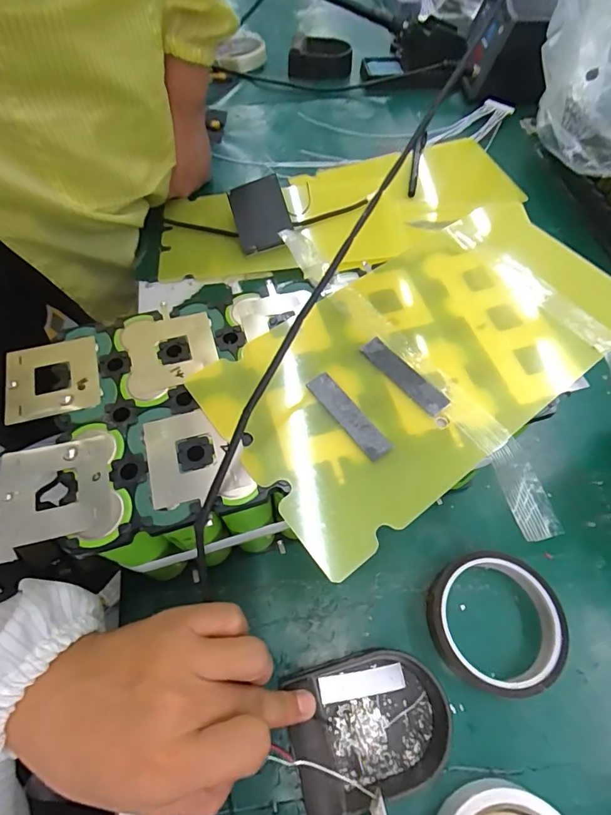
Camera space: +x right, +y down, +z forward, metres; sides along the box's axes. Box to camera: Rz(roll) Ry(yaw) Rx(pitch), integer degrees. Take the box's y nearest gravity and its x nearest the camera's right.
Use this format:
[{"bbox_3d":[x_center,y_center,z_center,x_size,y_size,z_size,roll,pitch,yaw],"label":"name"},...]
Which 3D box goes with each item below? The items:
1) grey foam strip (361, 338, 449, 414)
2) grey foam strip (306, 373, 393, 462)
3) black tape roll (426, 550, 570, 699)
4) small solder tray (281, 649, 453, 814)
[{"bbox_3d":[0.058,-0.019,0.251,0.016,0.004,0.059,-38,67,-18],"label":"grey foam strip"},{"bbox_3d":[0.024,0.004,0.238,0.015,0.004,0.059,-34,66,-17],"label":"grey foam strip"},{"bbox_3d":[0.139,0.155,0.310,0.090,0.022,0.090,0,61,0],"label":"black tape roll"},{"bbox_3d":[0.043,0.202,0.270,0.099,0.036,0.076,-9,60,-4],"label":"small solder tray"}]

